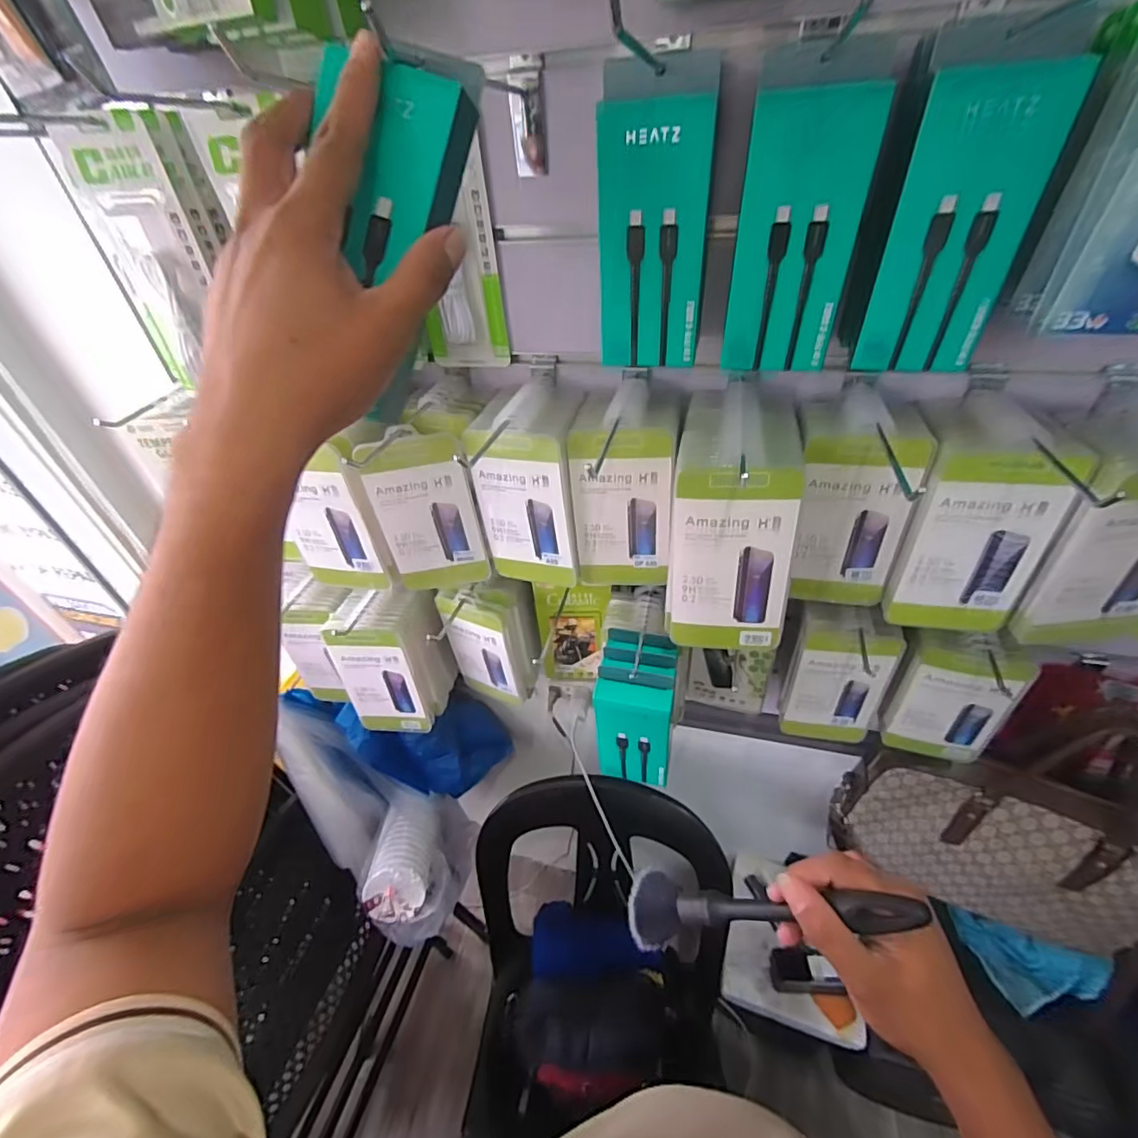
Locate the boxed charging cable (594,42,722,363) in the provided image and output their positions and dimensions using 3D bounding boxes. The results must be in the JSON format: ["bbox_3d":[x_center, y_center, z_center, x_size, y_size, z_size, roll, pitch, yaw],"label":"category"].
[{"bbox_3d":[0.057,-0.225,0.359,0.071,0.168,0.025,4,42,10],"label":"boxed charging cable"}]

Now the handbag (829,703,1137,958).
[{"bbox_3d":[0.564,0.310,0.665,0.372,0.353,0.106,11,44,18],"label":"handbag"}]

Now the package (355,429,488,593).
[{"bbox_3d":[-0.132,-0.048,0.500,0.090,0.169,0.013,-8,41,-3],"label":"package"}]

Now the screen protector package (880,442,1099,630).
[{"bbox_3d":[0.324,-0.017,0.417,0.097,0.162,0.022,5,42,12],"label":"screen protector package"}]

